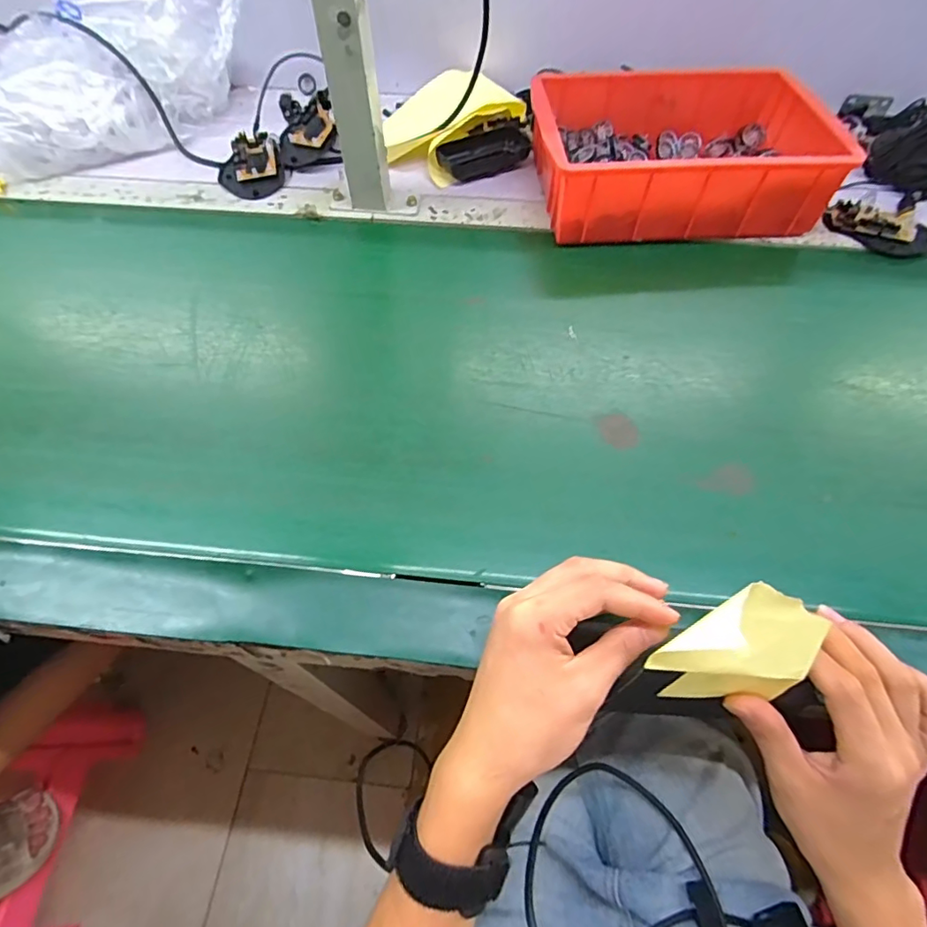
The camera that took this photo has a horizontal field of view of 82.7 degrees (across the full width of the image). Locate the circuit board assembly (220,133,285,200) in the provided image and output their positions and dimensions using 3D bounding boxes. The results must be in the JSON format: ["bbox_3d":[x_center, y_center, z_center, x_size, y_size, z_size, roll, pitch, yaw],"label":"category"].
[{"bbox_3d":[-0.245,-0.345,0.605,0.070,0.022,0.097,-13,60,-8],"label":"circuit board assembly"}]

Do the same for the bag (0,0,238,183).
[{"bbox_3d":[-0.408,-0.460,0.627,0.322,0.097,0.155,-30,64,-17],"label":"bag"}]

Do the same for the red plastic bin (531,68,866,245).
[{"bbox_3d":[0.222,-0.337,0.567,0.284,0.087,0.204,-2,59,-2],"label":"red plastic bin"}]

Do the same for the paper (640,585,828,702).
[{"bbox_3d":[0.152,0.102,0.277,0.101,0.071,0.030,12,16,-20],"label":"paper"}]

